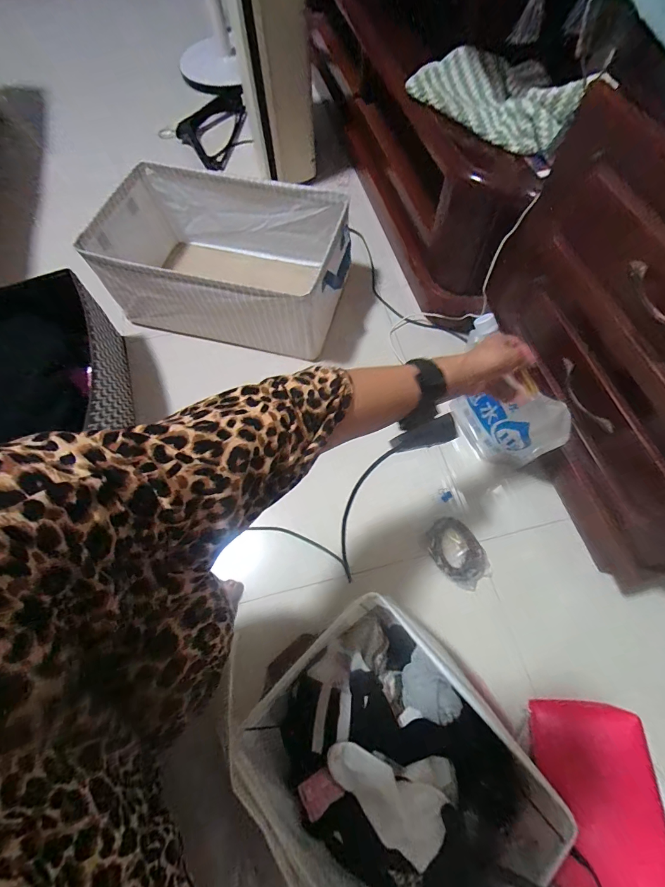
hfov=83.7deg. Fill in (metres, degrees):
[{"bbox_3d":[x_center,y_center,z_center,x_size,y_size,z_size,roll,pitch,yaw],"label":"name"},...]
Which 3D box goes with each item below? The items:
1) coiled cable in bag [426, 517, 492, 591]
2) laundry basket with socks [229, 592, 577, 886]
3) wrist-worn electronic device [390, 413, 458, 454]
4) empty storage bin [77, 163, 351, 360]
[{"bbox_3d":[0.209,0.184,0.624,0.077,0.026,0.113,-36,73,-13],"label":"coiled cable in bag"},{"bbox_3d":[0.057,0.389,0.463,0.270,0.141,0.303,-40,74,-14],"label":"laundry basket with socks"},{"bbox_3d":[0.099,-0.008,0.404,0.072,0.017,0.025,-19,70,-7],"label":"wrist-worn electronic device"},{"bbox_3d":[-0.222,-0.384,0.799,0.505,0.195,0.298,11,69,4],"label":"empty storage bin"}]

